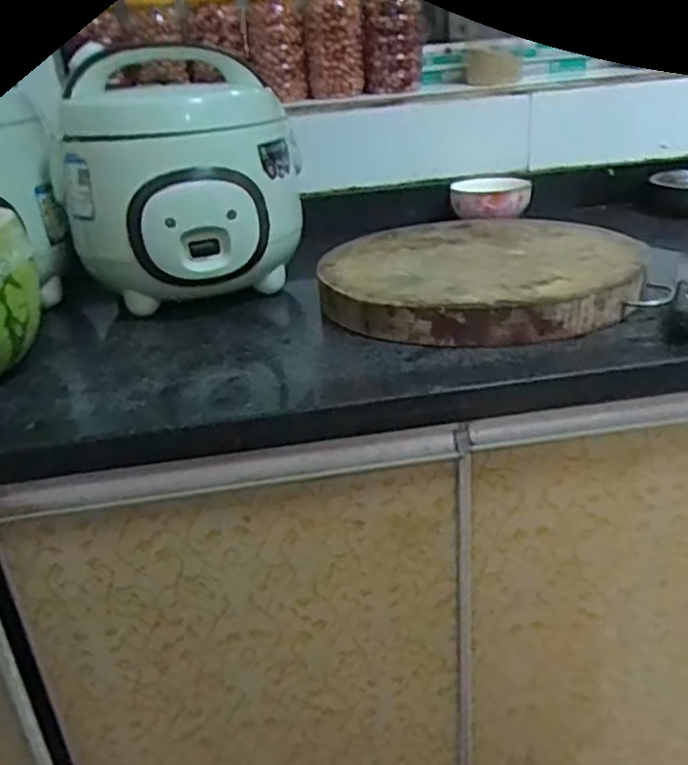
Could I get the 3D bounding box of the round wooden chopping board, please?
[{"bbox_3d":[0.141,-0.119,0.731,0.309,0.042,0.312,-4,26,2],"label":"round wooden chopping board"}]

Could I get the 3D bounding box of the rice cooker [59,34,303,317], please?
[{"bbox_3d":[-0.168,-0.235,0.760,0.230,0.230,0.316,-6,26,-3],"label":"rice cooker"}]

